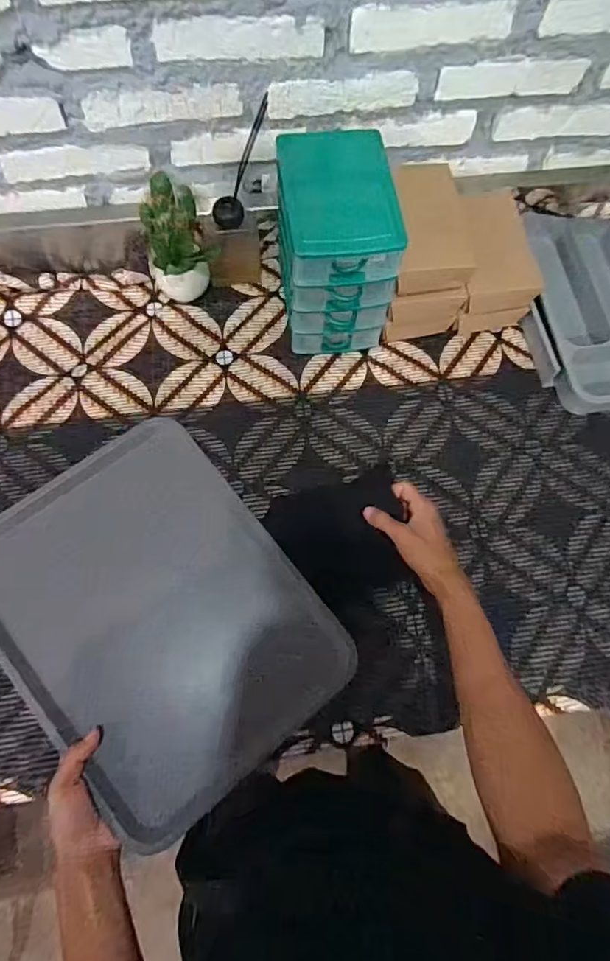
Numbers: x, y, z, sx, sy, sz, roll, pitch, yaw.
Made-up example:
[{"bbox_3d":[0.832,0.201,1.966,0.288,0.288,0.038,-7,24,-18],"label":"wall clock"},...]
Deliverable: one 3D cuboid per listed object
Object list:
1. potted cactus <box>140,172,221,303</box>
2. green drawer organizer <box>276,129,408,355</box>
[{"bbox_3d":[-0.178,-0.336,0.719,0.084,0.192,0.073,-27,72,-11],"label":"potted cactus"},{"bbox_3d":[0.041,-0.297,0.685,0.136,0.228,0.157,-9,70,-5],"label":"green drawer organizer"}]

